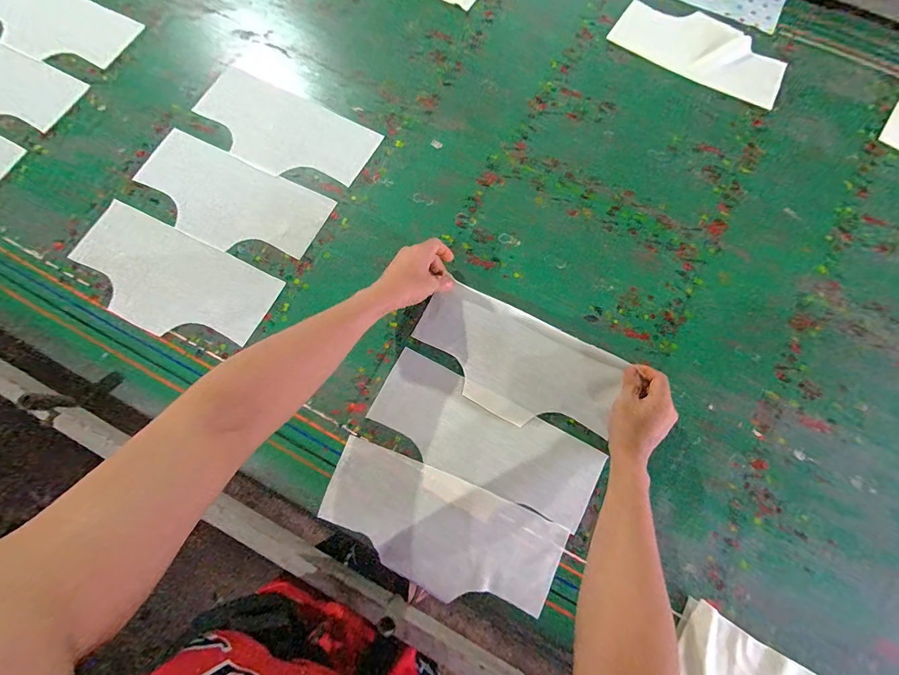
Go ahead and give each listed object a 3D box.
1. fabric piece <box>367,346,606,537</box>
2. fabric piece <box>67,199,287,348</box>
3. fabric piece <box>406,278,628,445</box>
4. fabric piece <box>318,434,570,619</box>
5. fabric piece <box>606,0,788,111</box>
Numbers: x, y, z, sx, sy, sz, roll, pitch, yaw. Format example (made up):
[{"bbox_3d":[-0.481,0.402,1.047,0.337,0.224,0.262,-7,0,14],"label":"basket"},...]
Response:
[{"bbox_3d":[0.046,0.138,0.548,0.307,0.012,0.119,28,75,6],"label":"fabric piece"},{"bbox_3d":[-0.426,-0.088,0.606,0.314,0.011,0.148,25,78,9],"label":"fabric piece"},{"bbox_3d":[0.088,0.036,0.564,0.282,0.035,0.138,28,74,9],"label":"fabric piece"},{"bbox_3d":[-0.014,0.244,0.510,0.298,0.013,0.132,23,74,5],"label":"fabric piece"},{"bbox_3d":[0.450,-0.523,0.723,0.298,0.011,0.142,29,74,7],"label":"fabric piece"}]

